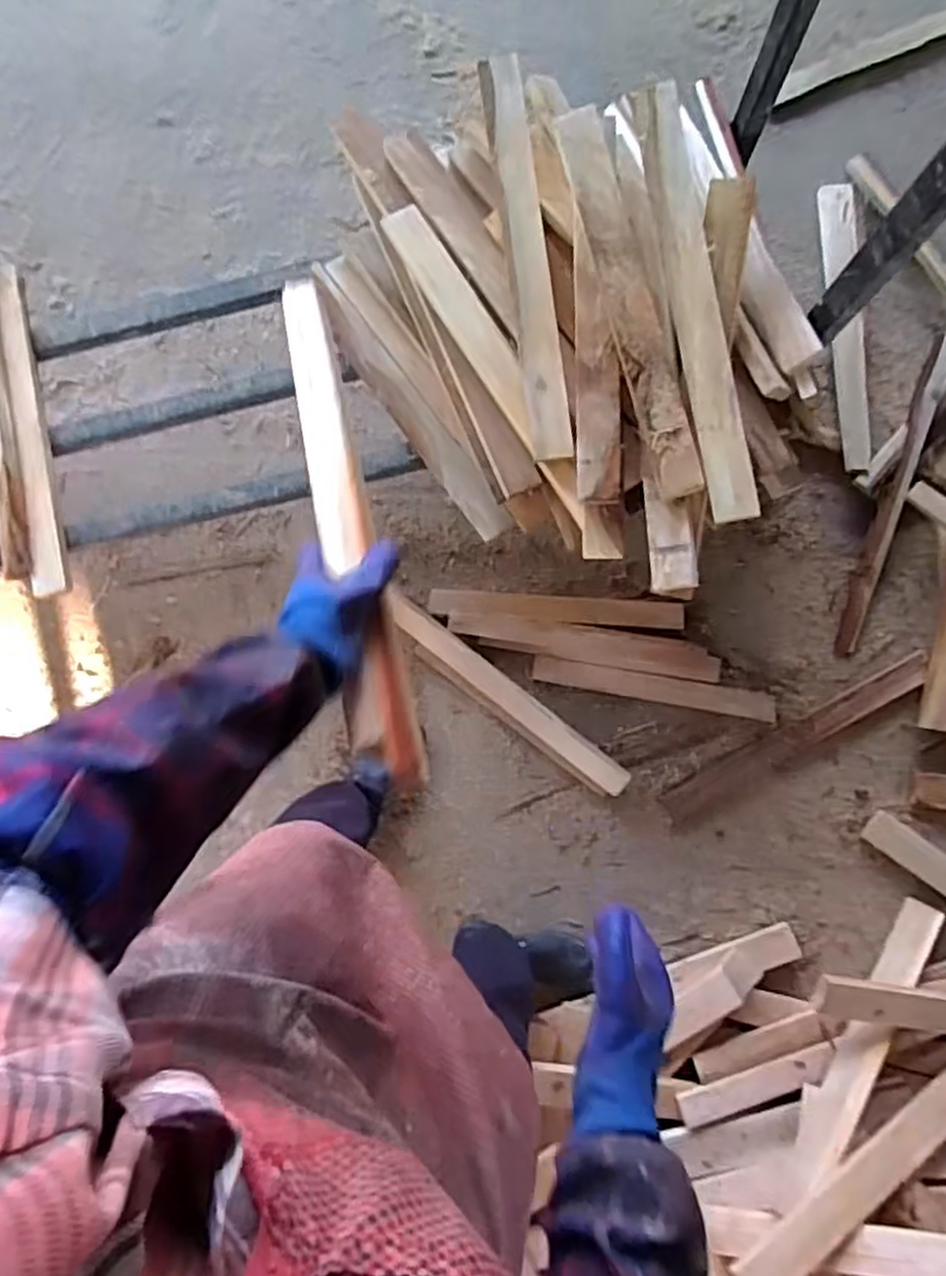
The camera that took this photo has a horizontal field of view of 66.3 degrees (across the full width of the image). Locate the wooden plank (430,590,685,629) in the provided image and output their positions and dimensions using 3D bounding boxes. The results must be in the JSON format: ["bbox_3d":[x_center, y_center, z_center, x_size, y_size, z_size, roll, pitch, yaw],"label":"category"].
[{"bbox_3d":[0.137,-0.049,1.207,0.418,0.020,0.045,4,87,1],"label":"wooden plank"}]

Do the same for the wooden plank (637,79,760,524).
[{"bbox_3d":[0.274,-0.404,0.889,0.057,0.026,0.518,-11,91,22],"label":"wooden plank"}]

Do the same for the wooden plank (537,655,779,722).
[{"bbox_3d":[0.297,0.080,1.198,0.391,0.032,0.046,11,87,1],"label":"wooden plank"}]

